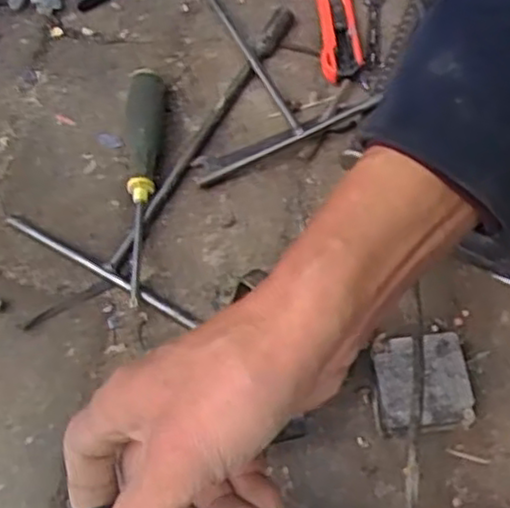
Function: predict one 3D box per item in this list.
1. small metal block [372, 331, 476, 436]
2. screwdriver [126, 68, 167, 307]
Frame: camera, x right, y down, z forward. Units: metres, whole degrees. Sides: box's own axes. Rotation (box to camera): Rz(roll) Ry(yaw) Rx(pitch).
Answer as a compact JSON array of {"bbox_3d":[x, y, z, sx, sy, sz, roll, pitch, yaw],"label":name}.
[{"bbox_3d":[0.114,0.089,0.494,0.062,0.026,0.063,-7,62,-3],"label":"small metal block"},{"bbox_3d":[-0.086,-0.060,0.566,0.028,0.032,0.211,-3,62,-1],"label":"screwdriver"}]

